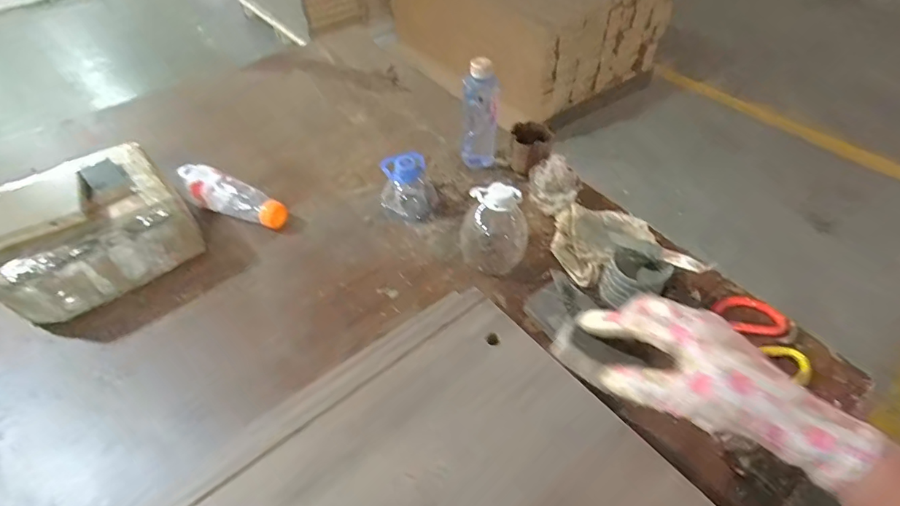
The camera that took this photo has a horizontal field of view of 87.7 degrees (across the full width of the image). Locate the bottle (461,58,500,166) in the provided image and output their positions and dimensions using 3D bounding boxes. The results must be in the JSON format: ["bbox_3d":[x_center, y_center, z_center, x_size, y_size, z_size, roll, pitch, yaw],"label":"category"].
[{"bbox_3d":[0.050,-0.226,0.772,0.058,0.180,0.051,-2,48,0],"label":"bottle"}]

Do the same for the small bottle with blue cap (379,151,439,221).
[{"bbox_3d":[-0.067,-0.106,0.726,0.089,0.081,0.066,2,48,4],"label":"small bottle with blue cap"}]

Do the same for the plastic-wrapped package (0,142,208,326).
[{"bbox_3d":[-0.494,-0.033,0.638,0.234,0.136,0.187,-35,56,-26],"label":"plastic-wrapped package"}]

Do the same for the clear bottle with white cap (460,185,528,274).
[{"bbox_3d":[0.061,-0.039,0.638,0.085,0.113,0.074,19,52,18],"label":"clear bottle with white cap"}]

